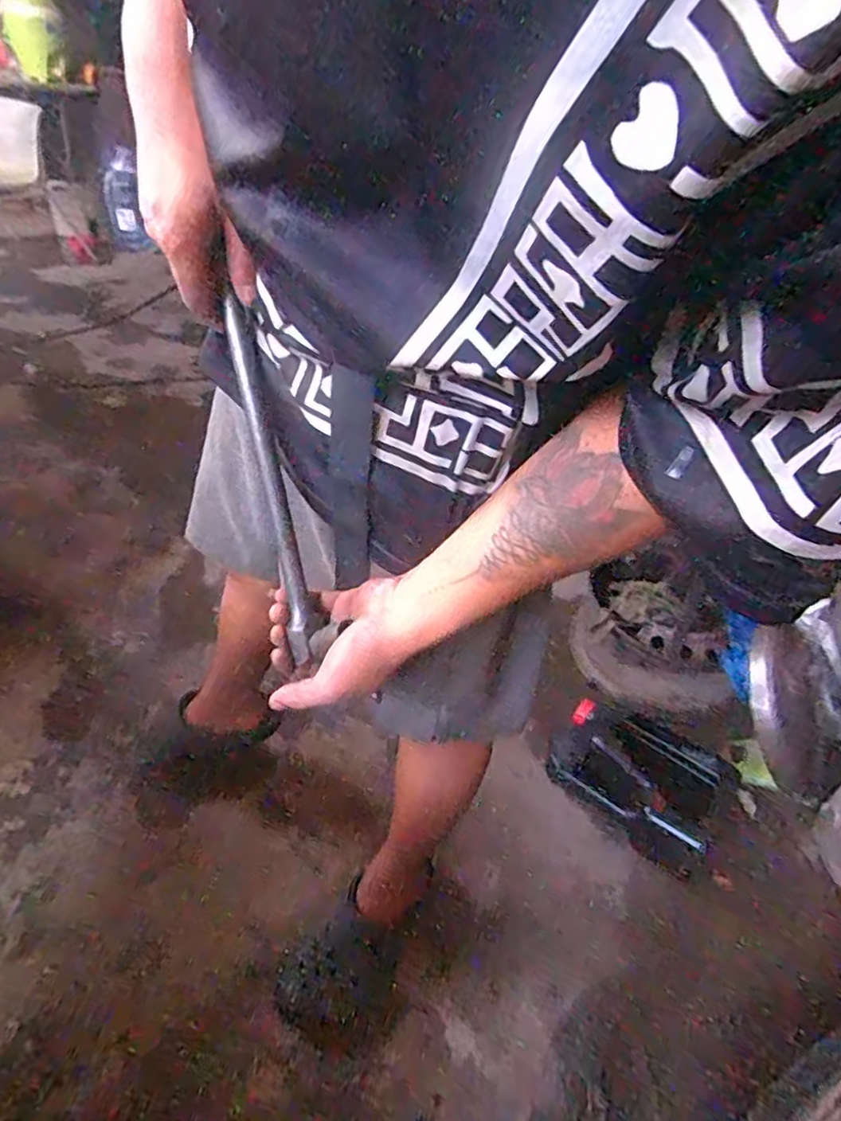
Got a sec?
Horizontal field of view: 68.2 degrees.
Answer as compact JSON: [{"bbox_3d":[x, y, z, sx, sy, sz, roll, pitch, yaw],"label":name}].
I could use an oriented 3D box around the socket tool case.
[{"bbox_3d":[0.381,0.374,1.099,0.292,0.060,0.274,29,42,26],"label":"socket tool case"}]

